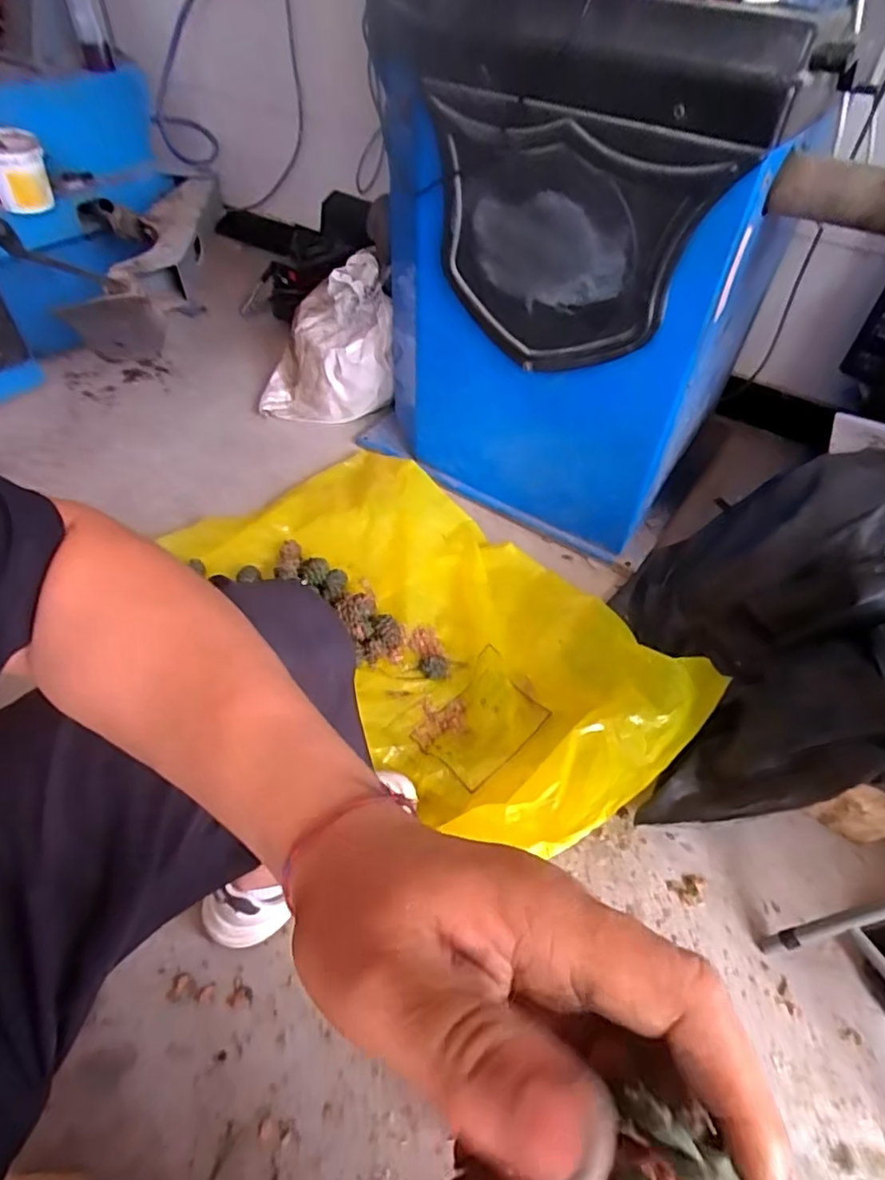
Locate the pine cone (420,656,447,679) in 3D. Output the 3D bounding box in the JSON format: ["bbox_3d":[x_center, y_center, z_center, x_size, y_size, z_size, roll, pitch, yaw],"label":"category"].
[{"bbox_3d":[-0.014,0.119,0.947,0.044,0.030,0.030,13,49,8],"label":"pine cone"}]

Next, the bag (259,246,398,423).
[{"bbox_3d":[-0.261,-0.548,1.340,0.304,0.294,0.152,2,49,-2],"label":"bag"}]

